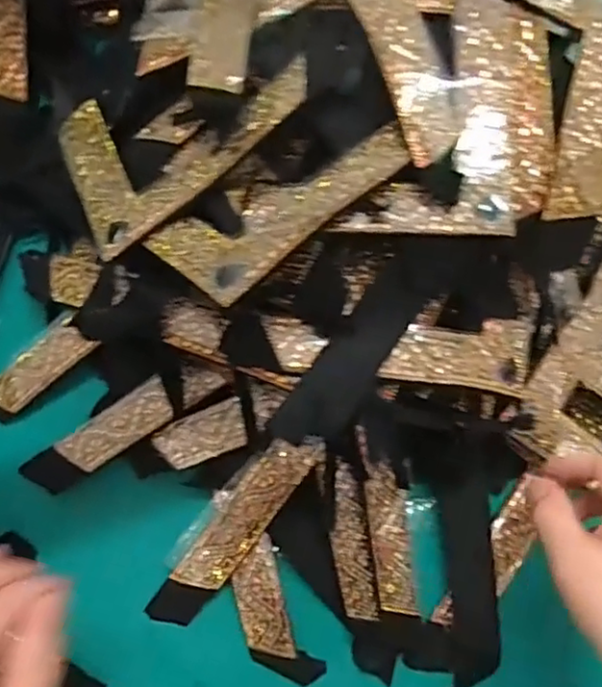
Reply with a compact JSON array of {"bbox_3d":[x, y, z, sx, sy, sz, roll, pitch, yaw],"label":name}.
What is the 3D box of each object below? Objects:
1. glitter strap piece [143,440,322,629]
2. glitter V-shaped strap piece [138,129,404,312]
[{"bbox_3d":[-0.043,0.120,0.421,0.032,0.018,0.157,39,99,8],"label":"glitter strap piece"},{"bbox_3d":[-0.010,-0.075,0.347,0.132,0.011,0.072,-39,49,-10],"label":"glitter V-shaped strap piece"}]

